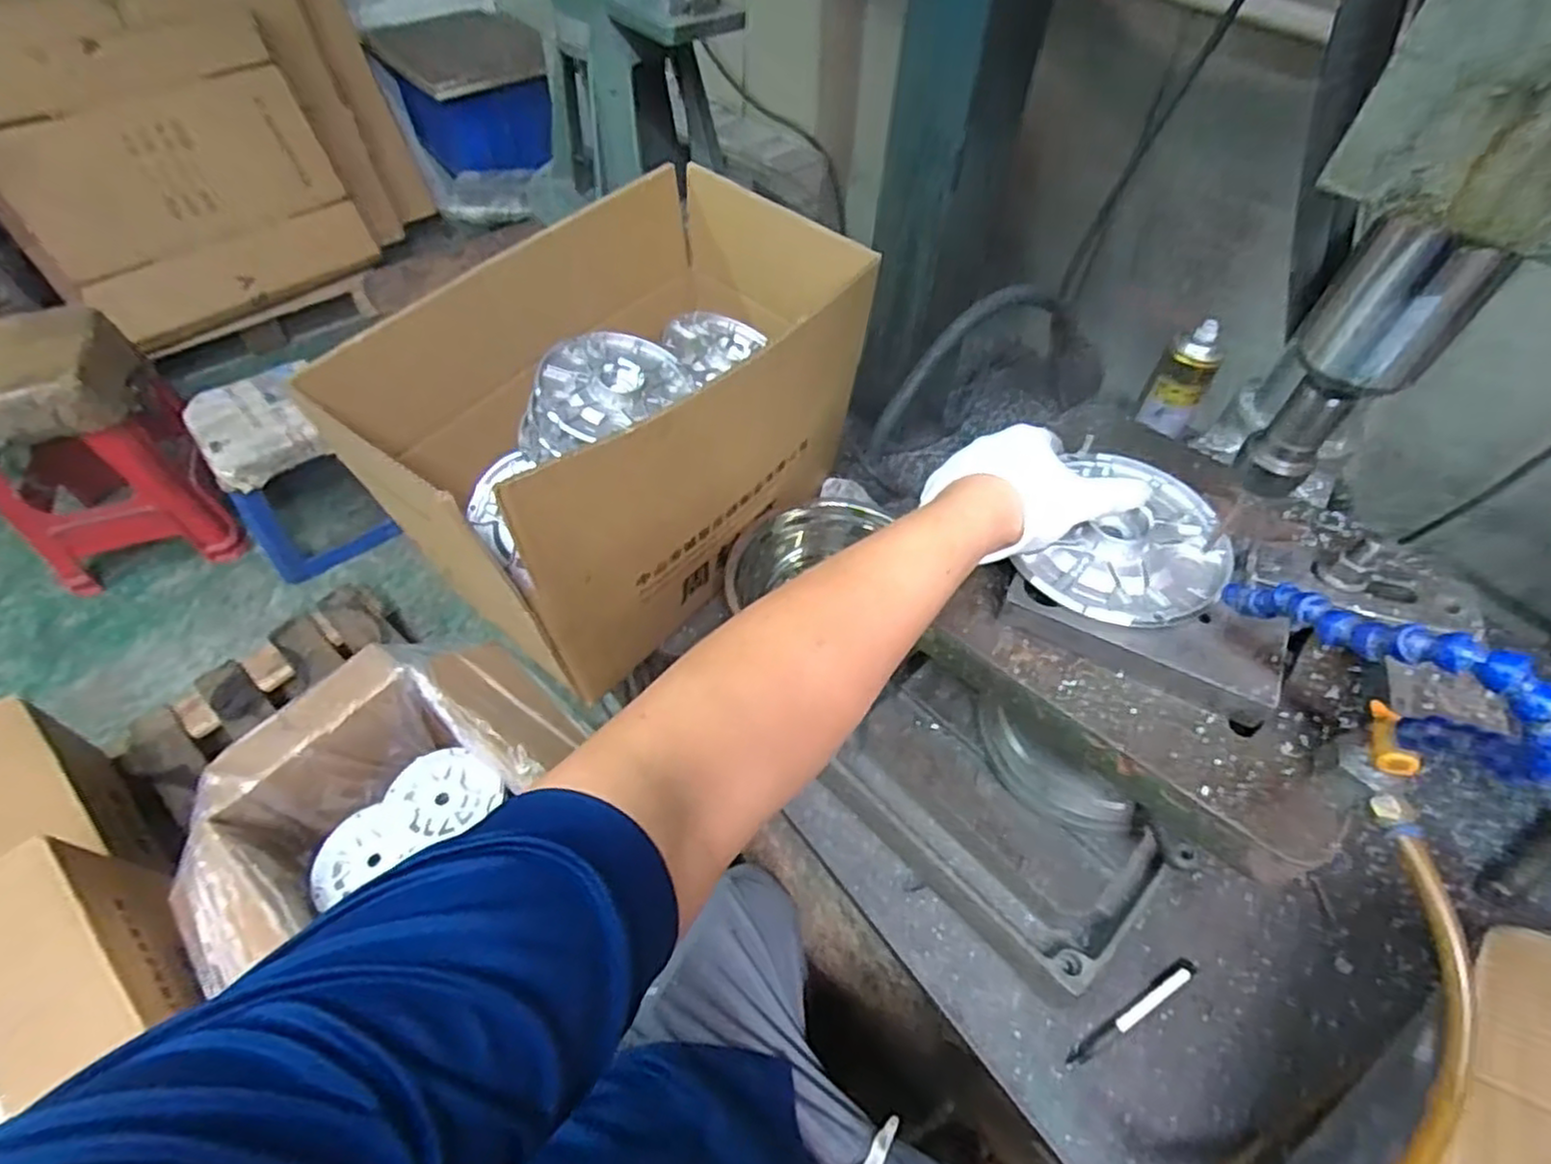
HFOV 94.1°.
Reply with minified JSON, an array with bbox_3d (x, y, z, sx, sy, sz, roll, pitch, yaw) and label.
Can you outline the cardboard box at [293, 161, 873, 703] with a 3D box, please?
[{"bbox_3d":[-0.144,-0.176,0.761,0.303,0.261,0.468,31,59,20],"label":"cardboard box"}]

